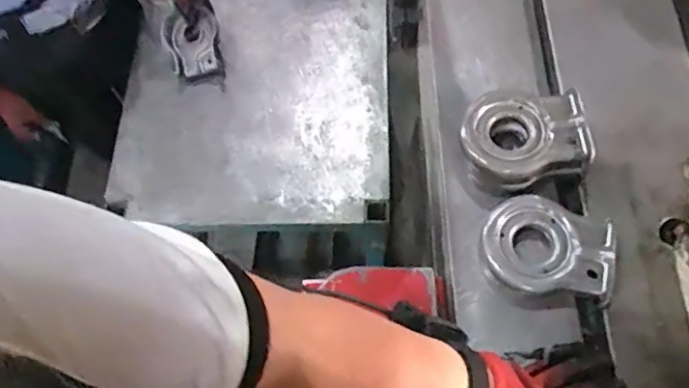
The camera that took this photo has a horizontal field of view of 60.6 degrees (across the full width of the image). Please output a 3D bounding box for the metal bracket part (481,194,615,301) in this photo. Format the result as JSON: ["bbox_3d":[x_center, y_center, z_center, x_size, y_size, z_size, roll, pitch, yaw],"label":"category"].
[{"bbox_3d":[0.198,0.050,0.579,0.117,0.041,0.092,8,67,7],"label":"metal bracket part"}]

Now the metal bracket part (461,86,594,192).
[{"bbox_3d":[0.187,-0.059,0.621,0.125,0.074,0.108,-6,66,0],"label":"metal bracket part"}]

